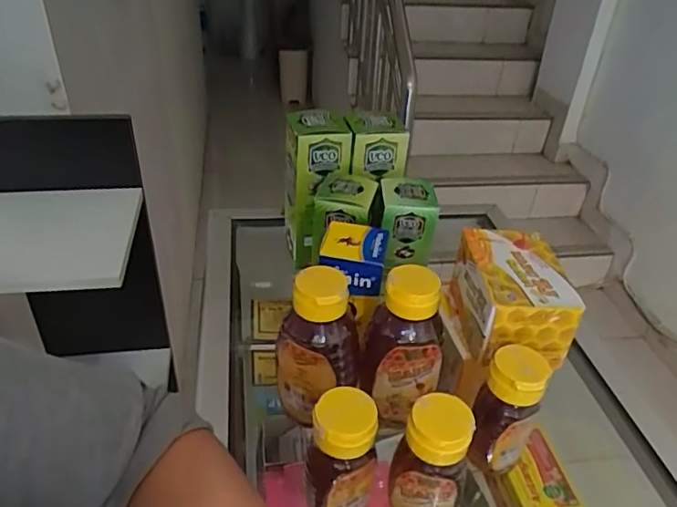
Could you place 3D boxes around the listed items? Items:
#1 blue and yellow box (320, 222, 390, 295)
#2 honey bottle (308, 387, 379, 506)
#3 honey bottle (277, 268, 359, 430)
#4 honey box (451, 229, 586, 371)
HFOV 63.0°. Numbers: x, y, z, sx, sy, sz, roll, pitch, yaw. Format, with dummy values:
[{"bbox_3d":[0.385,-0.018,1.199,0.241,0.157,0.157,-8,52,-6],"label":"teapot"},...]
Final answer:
[{"bbox_3d":[0.013,0.005,0.463,0.051,0.039,0.049,7,35,5],"label":"blue and yellow box"},{"bbox_3d":[0.003,0.131,0.355,0.039,0.089,0.037,2,35,-1],"label":"honey bottle"},{"bbox_3d":[-0.014,0.071,0.414,0.050,0.122,0.046,-21,41,-30],"label":"honey bottle"},{"bbox_3d":[0.139,0.034,0.448,0.071,0.065,0.104,2,35,-2],"label":"honey box"}]

